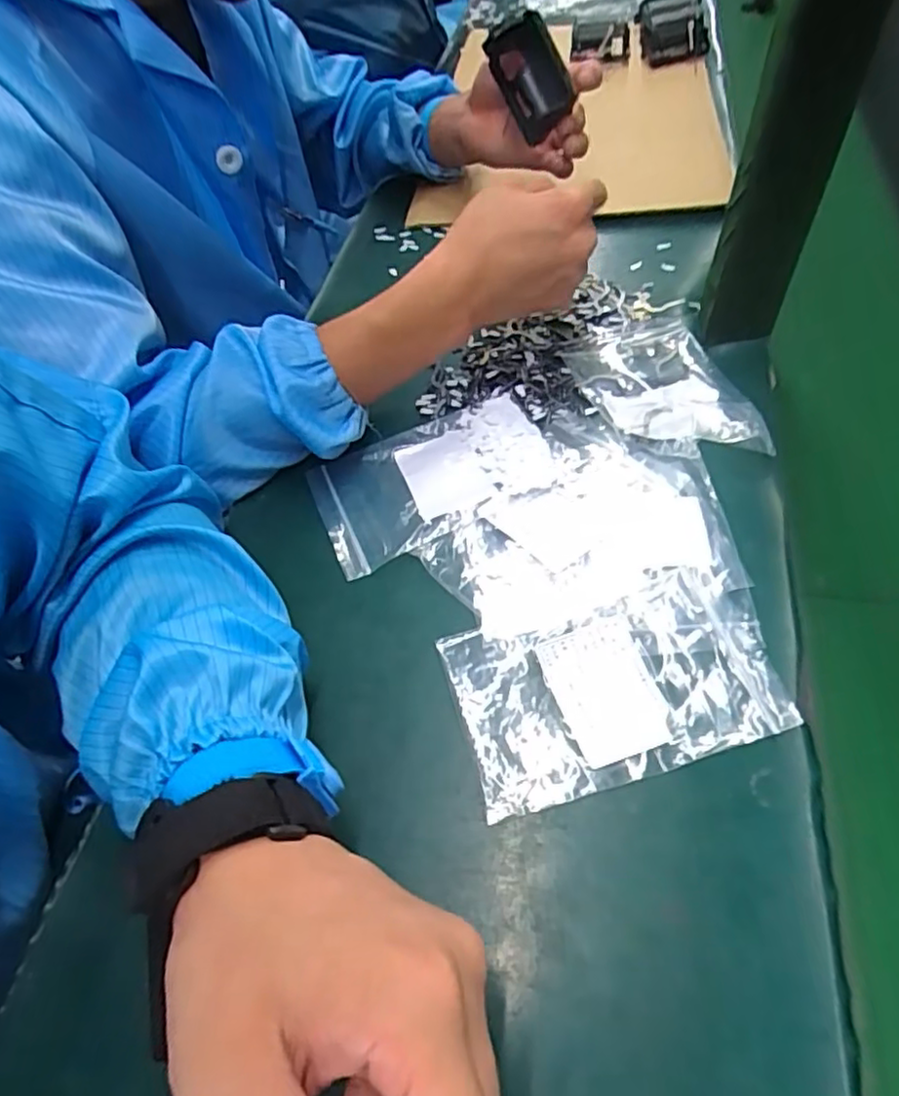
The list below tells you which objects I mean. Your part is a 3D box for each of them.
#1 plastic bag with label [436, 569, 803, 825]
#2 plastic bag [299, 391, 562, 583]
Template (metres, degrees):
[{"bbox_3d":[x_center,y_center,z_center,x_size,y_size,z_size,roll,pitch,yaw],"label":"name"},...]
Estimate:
[{"bbox_3d":[0.079,0.067,0.329,0.148,0.013,0.091,-14,53,-4],"label":"plastic bag with label"},{"bbox_3d":[-0.011,-0.045,0.425,0.148,0.006,0.094,-25,53,-6],"label":"plastic bag"}]

